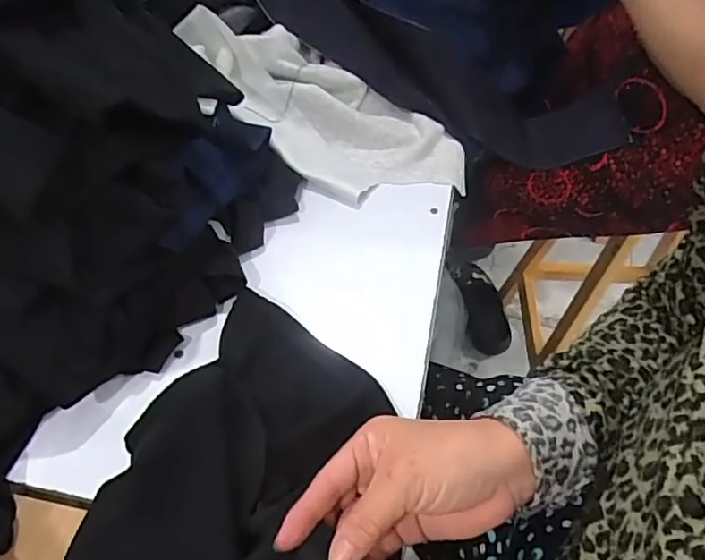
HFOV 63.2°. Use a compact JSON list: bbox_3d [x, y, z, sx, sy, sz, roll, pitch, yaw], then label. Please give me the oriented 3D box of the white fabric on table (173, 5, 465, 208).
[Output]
[{"bbox_3d":[-0.031,-0.187,0.647,0.338,0.070,0.164,28,52,-9],"label":"white fabric on table"}]

